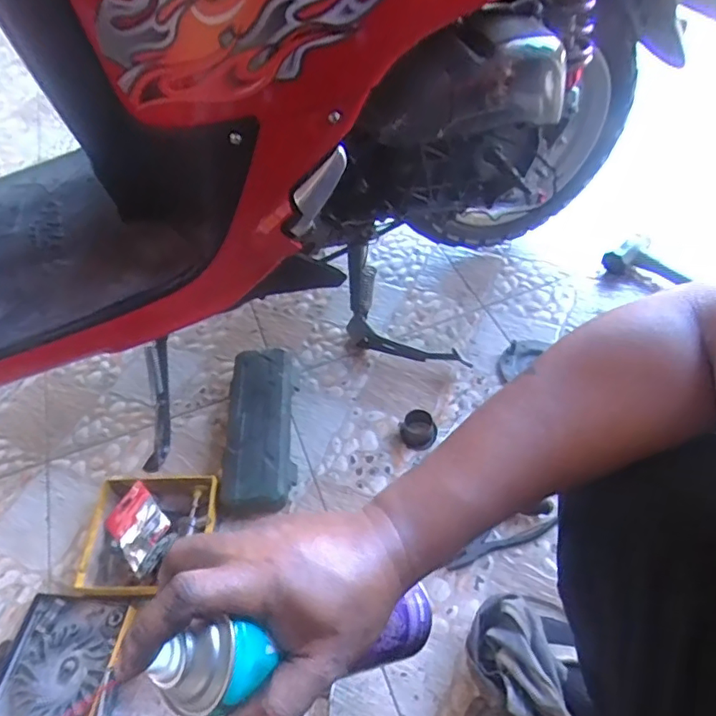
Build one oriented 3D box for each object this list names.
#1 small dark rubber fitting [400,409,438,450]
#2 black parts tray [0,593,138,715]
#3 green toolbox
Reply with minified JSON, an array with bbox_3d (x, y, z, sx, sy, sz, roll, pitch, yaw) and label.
[{"bbox_3d":[0.096,0.116,0.900,0.053,0.032,0.053,-3,51,4],"label":"small dark rubber fitting"},{"bbox_3d":[-0.387,0.394,0.737,0.153,0.027,0.152,3,52,9],"label":"black parts tray"},{"bbox_3d":[-0.158,0.108,0.922,0.111,0.061,0.292,-8,51,0],"label":"green toolbox"}]

